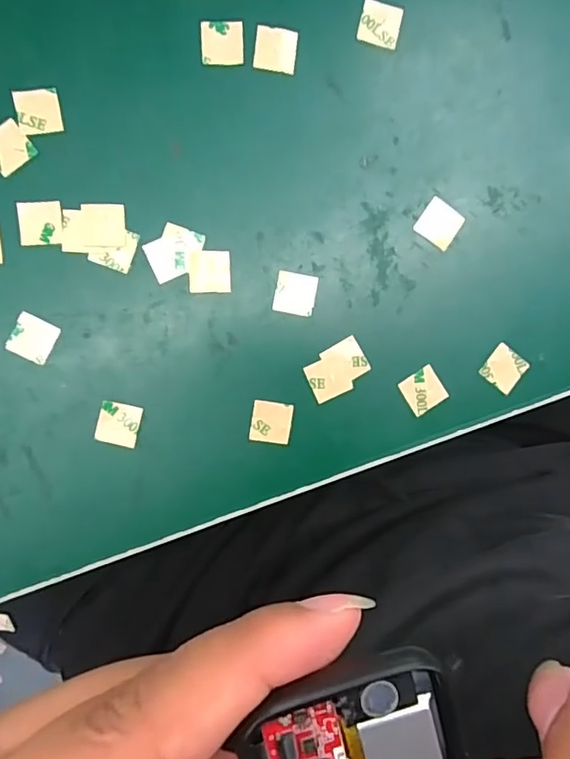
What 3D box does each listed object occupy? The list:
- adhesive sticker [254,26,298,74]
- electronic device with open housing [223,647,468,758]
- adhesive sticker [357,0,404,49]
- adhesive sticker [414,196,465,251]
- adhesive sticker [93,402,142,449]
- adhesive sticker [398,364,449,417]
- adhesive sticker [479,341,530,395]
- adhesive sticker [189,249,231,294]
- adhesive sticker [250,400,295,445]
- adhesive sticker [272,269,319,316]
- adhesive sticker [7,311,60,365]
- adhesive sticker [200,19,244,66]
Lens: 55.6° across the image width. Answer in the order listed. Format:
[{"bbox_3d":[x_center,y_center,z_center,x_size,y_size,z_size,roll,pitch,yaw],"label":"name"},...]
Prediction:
[{"bbox_3d":[-0.003,-0.123,0.202,0.015,0.004,0.015,6,95,-6],"label":"adhesive sticker"},{"bbox_3d":[0.015,0.074,0.106,0.040,0.008,0.038,-20,94,-3],"label":"electronic device with open housing"},{"bbox_3d":[0.036,-0.134,0.204,0.016,0.004,0.015,11,96,-5],"label":"adhesive sticker"},{"bbox_3d":[0.060,-0.061,0.209,0.016,0.004,0.016,33,90,-5],"label":"adhesive sticker"},{"bbox_3d":[-0.062,0.017,0.203,0.015,0.004,0.015,13,92,-5],"label":"adhesive sticker"},{"bbox_3d":[0.055,0.004,0.213,0.015,0.004,0.015,-34,94,-2],"label":"adhesive sticker"},{"bbox_3d":[0.088,-0.004,0.216,0.015,0.004,0.016,39,89,-4],"label":"adhesive sticker"},{"bbox_3d":[-0.028,-0.041,0.204,0.015,0.004,0.016,-3,94,-6],"label":"adhesive sticker"},{"bbox_3d":[-0.005,0.017,0.209,0.015,0.004,0.015,7,90,-6],"label":"adhesive sticker"},{"bbox_3d":[0.004,-0.033,0.207,0.015,0.004,0.016,9,90,-6],"label":"adhesive sticker"},{"bbox_3d":[-0.093,-0.015,0.200,0.015,0.004,0.015,25,85,-7],"label":"adhesive sticker"},{"bbox_3d":[-0.023,-0.124,0.200,0.015,0.004,0.015,-2,96,-4],"label":"adhesive sticker"}]

